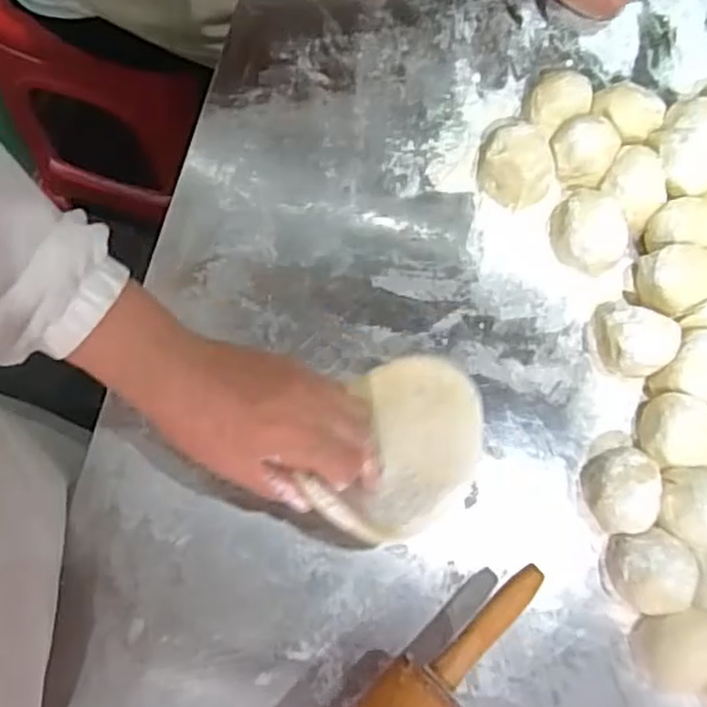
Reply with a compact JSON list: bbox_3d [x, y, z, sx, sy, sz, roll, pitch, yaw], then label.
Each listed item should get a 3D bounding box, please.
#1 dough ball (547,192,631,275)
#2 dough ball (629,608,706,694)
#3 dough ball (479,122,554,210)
[{"bbox_3d":[0.179,-0.092,0.553,0.051,0.052,0.057,-43,80,-11],"label":"dough ball"},{"bbox_3d":[0.217,0.196,0.484,0.046,0.044,0.050,0,75,-1],"label":"dough ball"},{"bbox_3d":[0.127,-0.146,0.568,0.056,0.046,0.048,21,75,5],"label":"dough ball"}]

